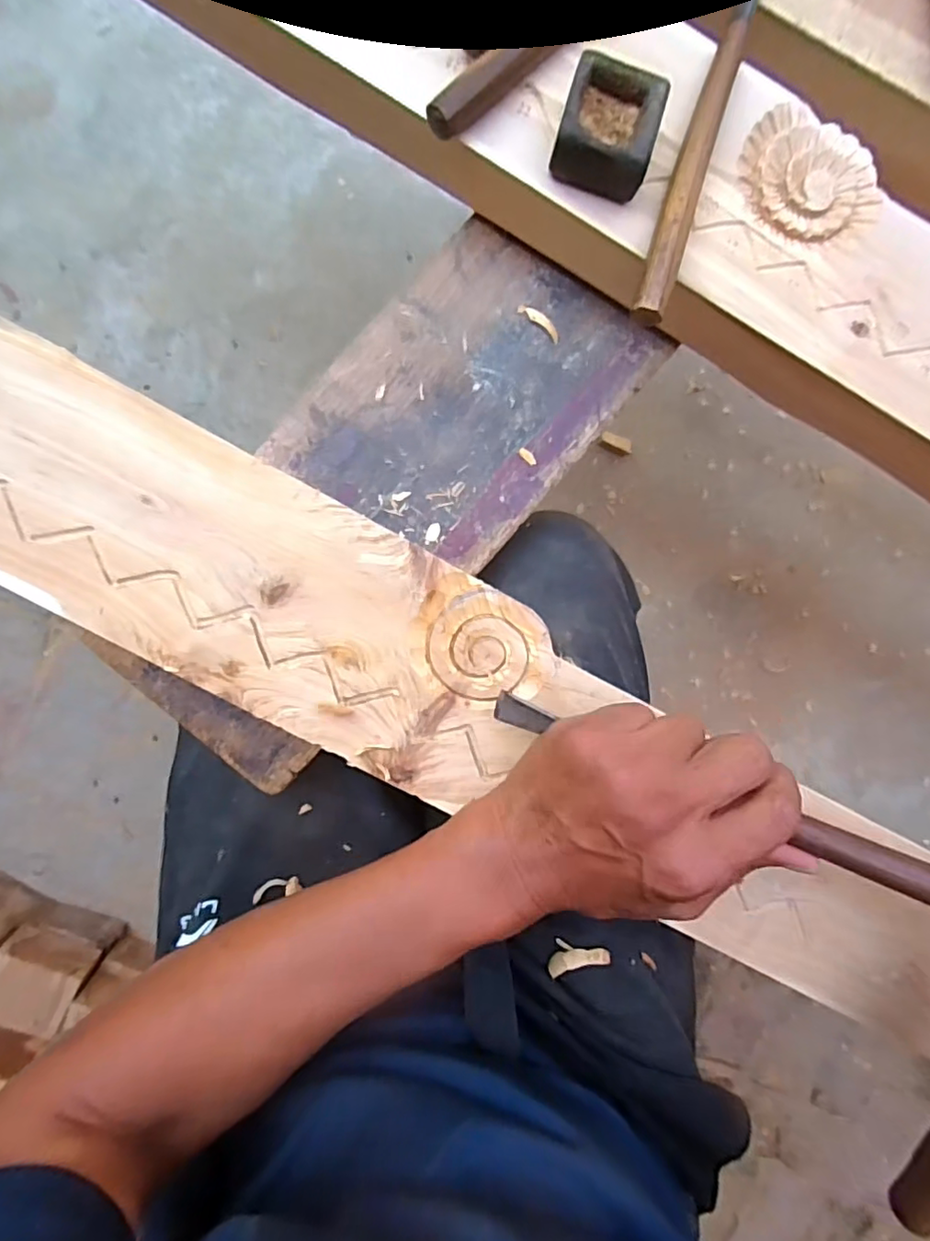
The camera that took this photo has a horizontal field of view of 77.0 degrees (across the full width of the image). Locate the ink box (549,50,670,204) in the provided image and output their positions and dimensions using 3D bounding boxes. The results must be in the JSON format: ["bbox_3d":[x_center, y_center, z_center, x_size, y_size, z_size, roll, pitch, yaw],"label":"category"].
[{"bbox_3d":[0.072,-0.247,0.295,0.047,0.029,0.045,15,89,-6],"label":"ink box"}]

